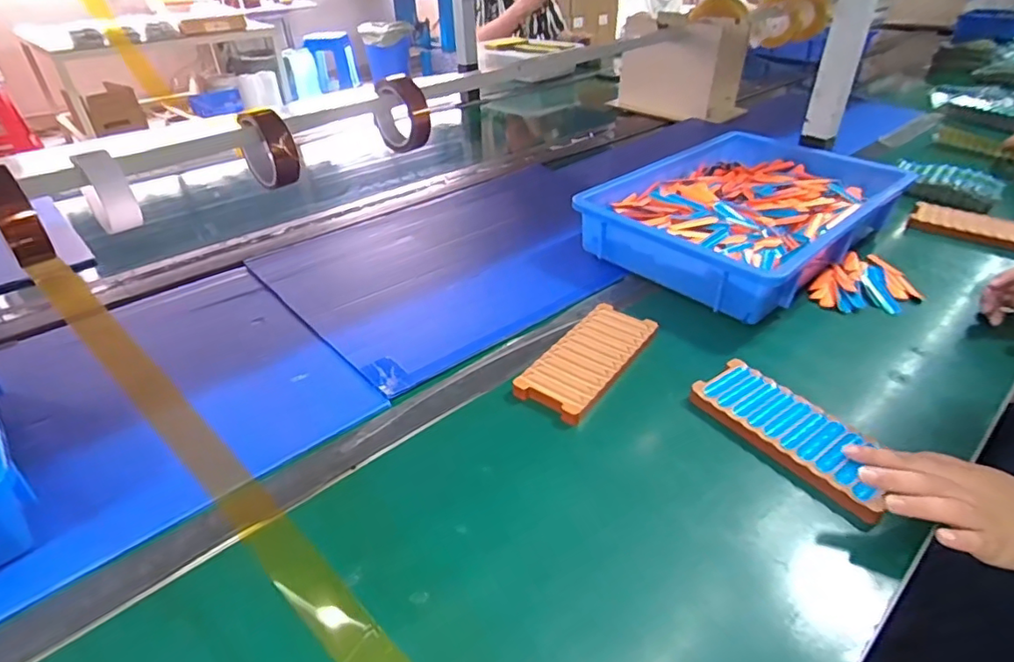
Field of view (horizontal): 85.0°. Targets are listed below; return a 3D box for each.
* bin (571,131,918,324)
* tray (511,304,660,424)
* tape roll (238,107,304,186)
[{"bbox_3d":[0.356,-0.186,0.821,0.492,0.078,0.294,-30,44,-34],"label":"bin"},{"bbox_3d":[0.086,0.028,0.582,0.077,0.018,0.175,22,41,29],"label":"tray"},{"bbox_3d":[-0.292,-0.224,0.677,0.037,0.084,0.089,-29,44,-33],"label":"tape roll"}]

